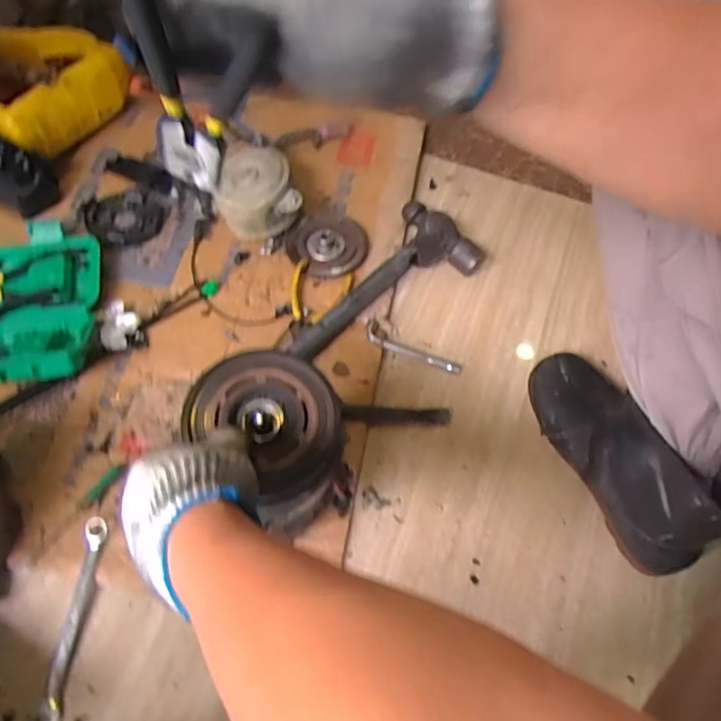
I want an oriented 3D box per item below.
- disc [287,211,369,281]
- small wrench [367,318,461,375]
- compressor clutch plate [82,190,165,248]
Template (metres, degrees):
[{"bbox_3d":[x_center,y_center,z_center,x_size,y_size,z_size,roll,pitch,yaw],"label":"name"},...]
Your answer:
[{"bbox_3d":[-0.038,-0.146,0.752,0.094,0.022,0.091,2,60,-3],"label":"disc"},{"bbox_3d":[0.058,-0.010,0.696,0.116,0.015,0.029,27,62,12],"label":"small wrench"},{"bbox_3d":[-0.284,-0.175,0.742,0.092,0.024,0.078,-27,65,-17],"label":"compressor clutch plate"}]

